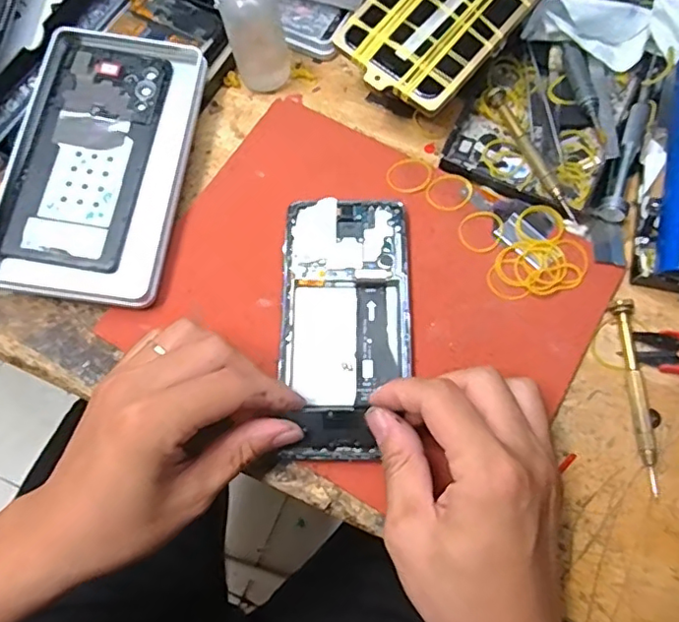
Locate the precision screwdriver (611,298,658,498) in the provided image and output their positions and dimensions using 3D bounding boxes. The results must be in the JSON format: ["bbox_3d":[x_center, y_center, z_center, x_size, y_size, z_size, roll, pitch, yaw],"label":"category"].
[{"bbox_3d":[0.166,0.045,0.325,0.010,0.009,0.107,-1,70,2],"label":"precision screwdriver"}]

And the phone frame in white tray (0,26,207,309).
[{"bbox_3d":[-0.151,-0.097,0.375,0.104,0.031,0.186,7,70,5],"label":"phone frame in white tray"}]

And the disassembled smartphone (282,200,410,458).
[{"bbox_3d":[0.003,0.005,0.336,0.076,0.015,0.155,3,68,3],"label":"disassembled smartphone"}]

